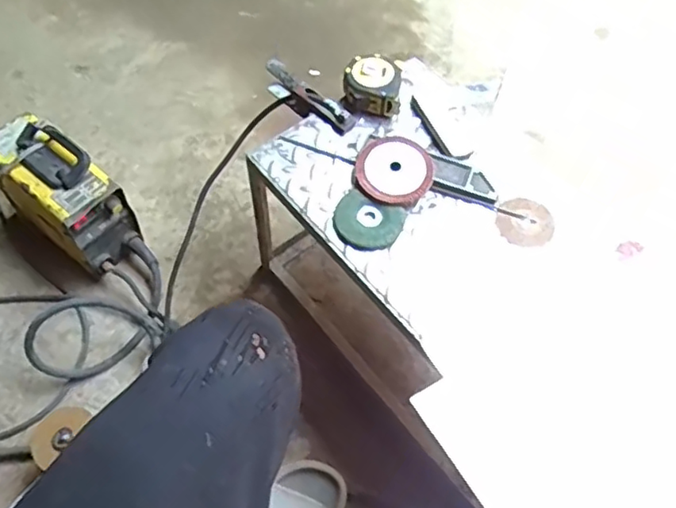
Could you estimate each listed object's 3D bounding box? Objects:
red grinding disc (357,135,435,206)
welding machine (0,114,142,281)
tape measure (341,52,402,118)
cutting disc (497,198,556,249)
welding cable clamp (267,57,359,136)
[{"bbox_3d":[0.073,-0.105,0.783,0.091,0.012,0.101,42,68,5],"label":"red grinding disc"},{"bbox_3d":[-0.442,-0.087,1.000,0.209,0.199,0.110,34,65,17],"label":"welding machine"},{"bbox_3d":[0.047,-0.230,0.846,0.080,0.042,0.076,9,60,4],"label":"tape measure"},{"bbox_3d":[0.232,-0.039,0.772,0.068,0.004,0.069,0,64,0],"label":"cutting disc"},{"bbox_3d":[-0.043,-0.211,0.871,0.035,0.054,0.172,-35,66,-19],"label":"welding cable clamp"}]

